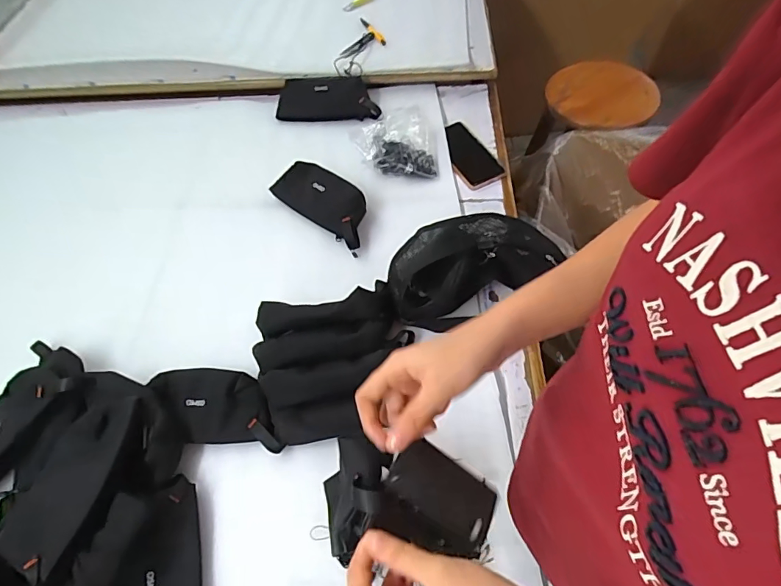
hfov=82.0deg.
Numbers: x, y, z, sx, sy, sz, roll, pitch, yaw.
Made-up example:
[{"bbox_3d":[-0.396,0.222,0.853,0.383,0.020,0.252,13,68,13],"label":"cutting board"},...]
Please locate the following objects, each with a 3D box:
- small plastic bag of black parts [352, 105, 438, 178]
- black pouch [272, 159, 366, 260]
[{"bbox_3d":[0.005,-0.272,0.822,0.143,0.051,0.151,-7,58,-1],"label":"small plastic bag of black parts"},{"bbox_3d":[-0.115,-0.157,0.765,0.205,0.049,0.081,35,66,22],"label":"black pouch"}]

